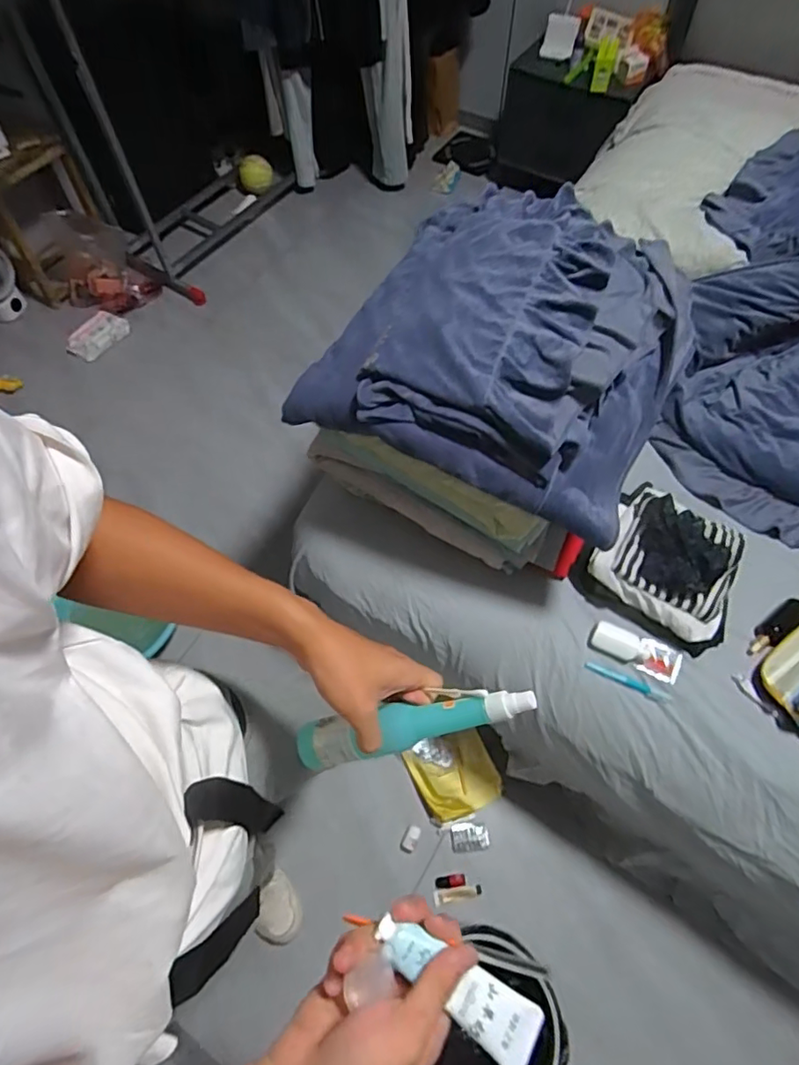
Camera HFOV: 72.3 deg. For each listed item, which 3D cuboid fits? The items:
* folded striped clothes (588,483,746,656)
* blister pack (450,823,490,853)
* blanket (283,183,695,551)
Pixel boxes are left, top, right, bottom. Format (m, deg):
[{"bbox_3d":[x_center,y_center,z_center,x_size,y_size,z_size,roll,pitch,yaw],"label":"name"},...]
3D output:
[{"bbox_3d":[0.478,0.050,0.950,0.241,0.113,0.213,30,68,16],"label":"folded striped clothes"},{"bbox_3d":[0.159,0.684,1.227,0.086,0.004,0.056,-1,69,-8],"label":"blister pack"},{"bbox_3d":[0.170,-0.311,0.866,0.515,0.144,0.488,24,66,13],"label":"blanket"}]

